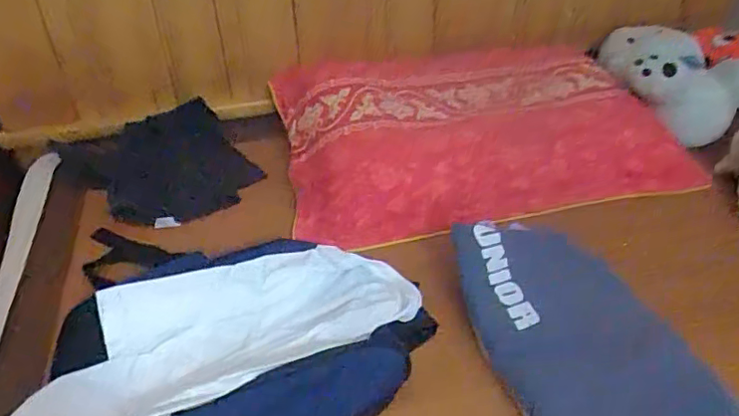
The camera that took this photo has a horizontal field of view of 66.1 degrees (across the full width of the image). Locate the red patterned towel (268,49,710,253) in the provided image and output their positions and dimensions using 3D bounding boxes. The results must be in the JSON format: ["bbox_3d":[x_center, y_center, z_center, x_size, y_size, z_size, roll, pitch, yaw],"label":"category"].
[{"bbox_3d":[0.180,-0.121,0.932,0.620,0.120,0.338,-12,40,-15],"label":"red patterned towel"}]

